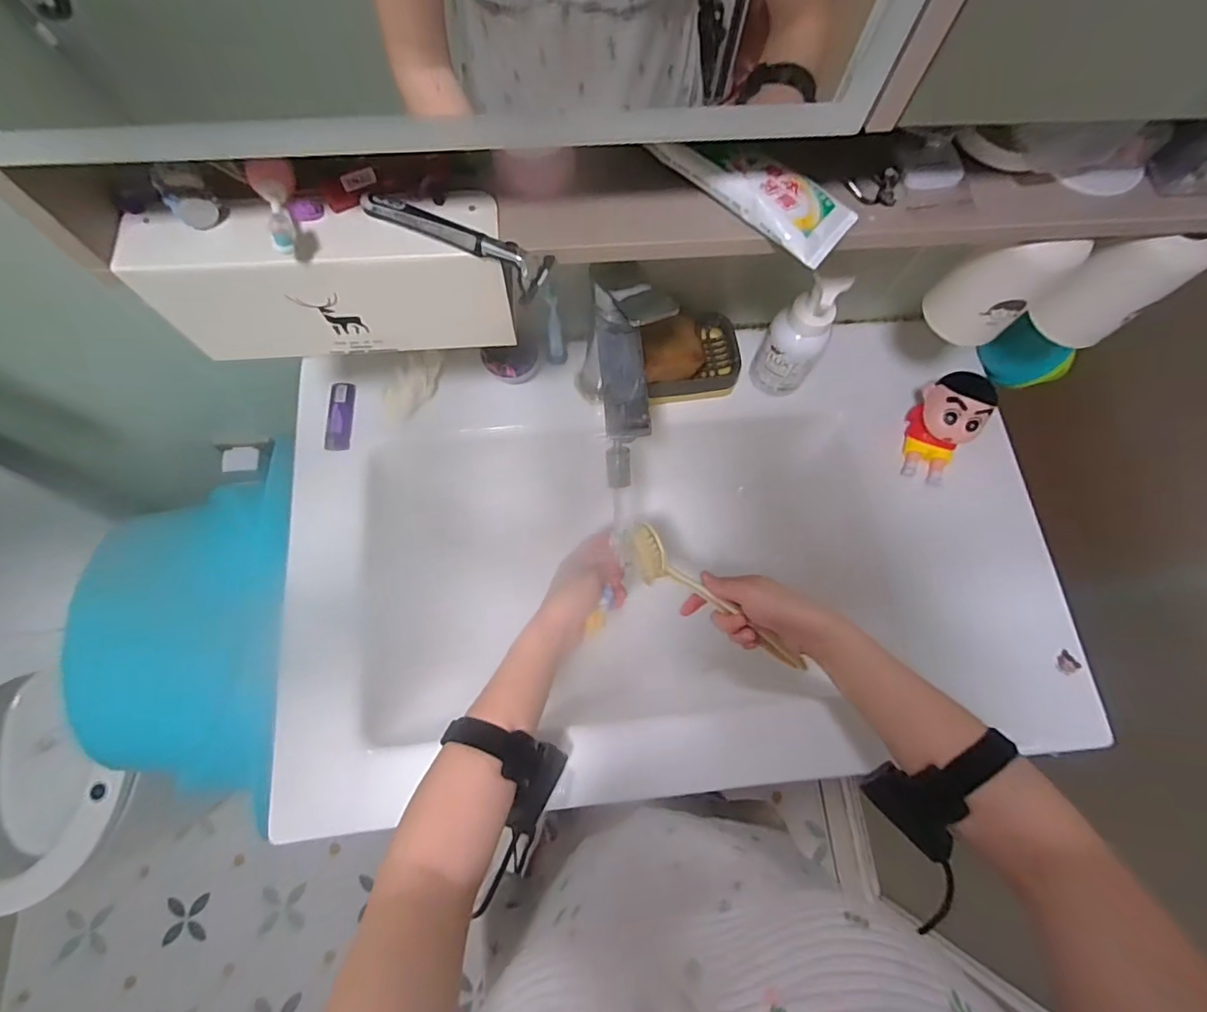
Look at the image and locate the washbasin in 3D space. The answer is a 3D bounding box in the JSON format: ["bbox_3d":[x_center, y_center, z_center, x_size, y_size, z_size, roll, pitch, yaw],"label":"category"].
[{"bbox_3d":[0.071,0.054,0.621,0.785,0.208,0.481,-6,73,-3],"label":"washbasin"}]

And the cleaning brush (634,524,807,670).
[{"bbox_3d":[0.107,0.093,0.536,0.199,0.035,0.045,35,75,4],"label":"cleaning brush"}]

